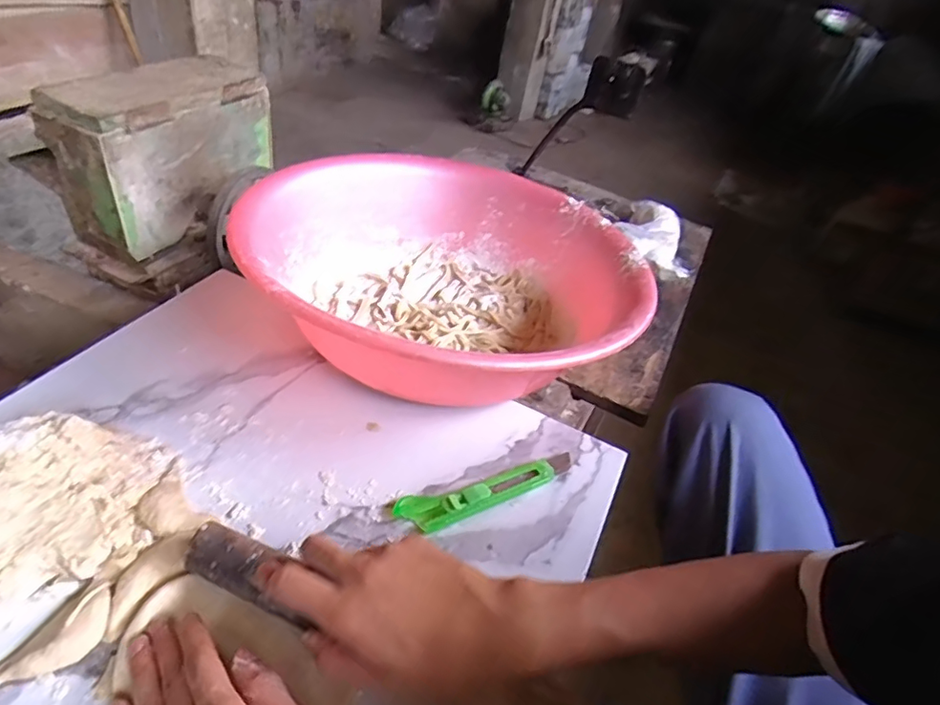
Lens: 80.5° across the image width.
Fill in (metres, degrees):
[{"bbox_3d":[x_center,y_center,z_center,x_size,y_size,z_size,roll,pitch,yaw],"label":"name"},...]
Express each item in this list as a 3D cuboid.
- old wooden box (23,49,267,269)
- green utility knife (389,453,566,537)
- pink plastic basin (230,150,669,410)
[{"bbox_3d":[-0.504,-0.344,0.954,0.135,0.230,0.346,21,40,13],"label":"old wooden box"},{"bbox_3d":[0.021,0.114,0.468,0.165,0.012,0.031,-11,43,-24],"label":"green utility knife"},{"bbox_3d":[-0.021,-0.091,0.606,0.393,0.153,0.411,6,39,-5],"label":"pink plastic basin"}]

